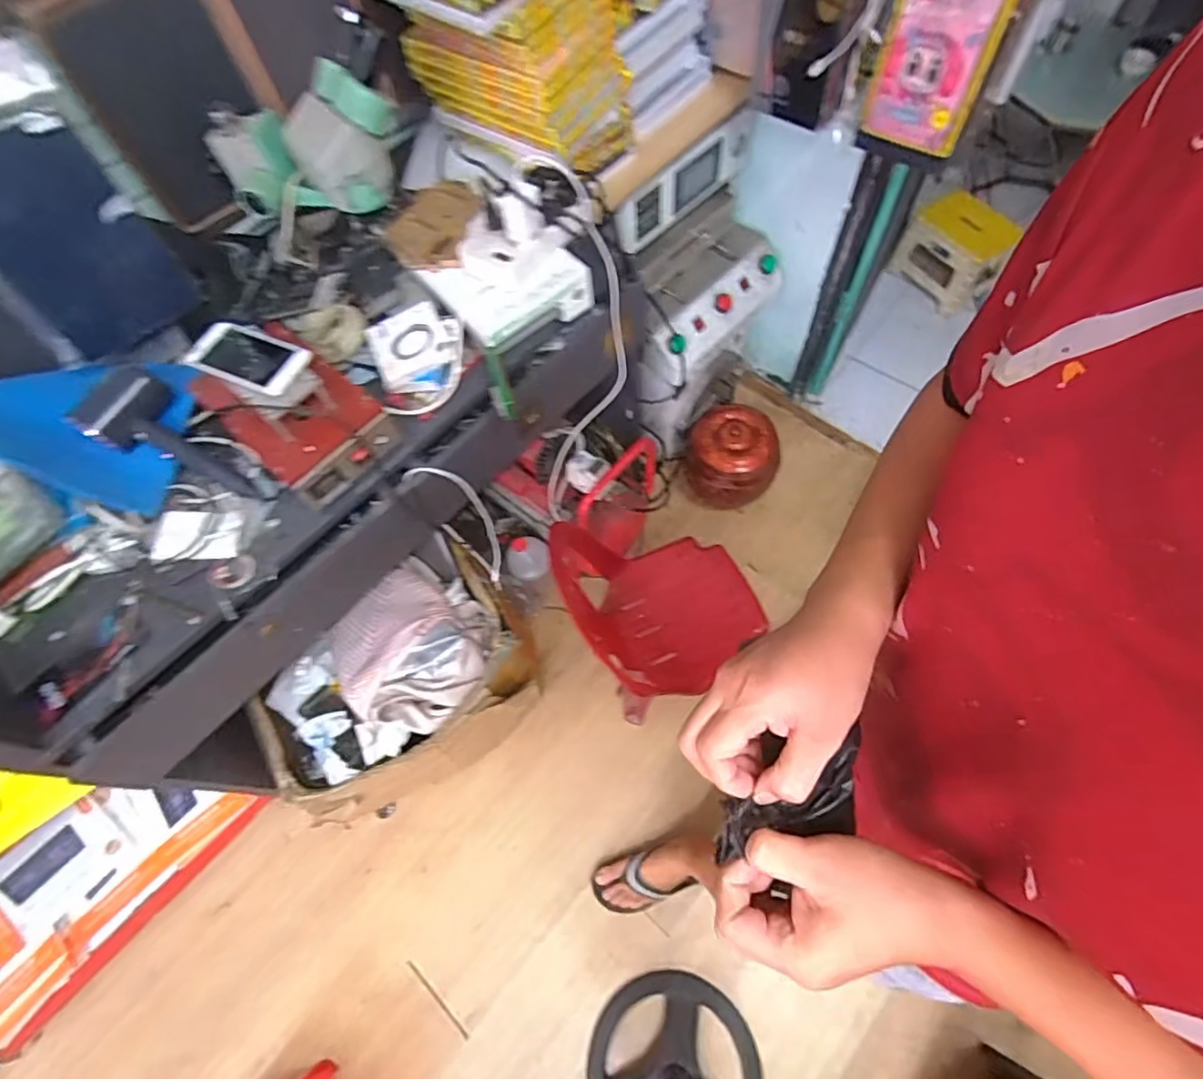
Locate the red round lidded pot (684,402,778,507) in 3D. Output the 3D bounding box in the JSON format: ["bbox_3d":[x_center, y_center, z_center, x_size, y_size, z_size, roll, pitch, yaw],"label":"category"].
[{"bbox_3d":[0.351,-0.208,1.611,0.234,0.236,0.216,-2,64,4],"label":"red round lidded pot"}]

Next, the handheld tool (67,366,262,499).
[{"bbox_3d":[-0.578,-0.130,0.816,0.244,0.072,0.121,37,65,-12],"label":"handheld tool"}]

